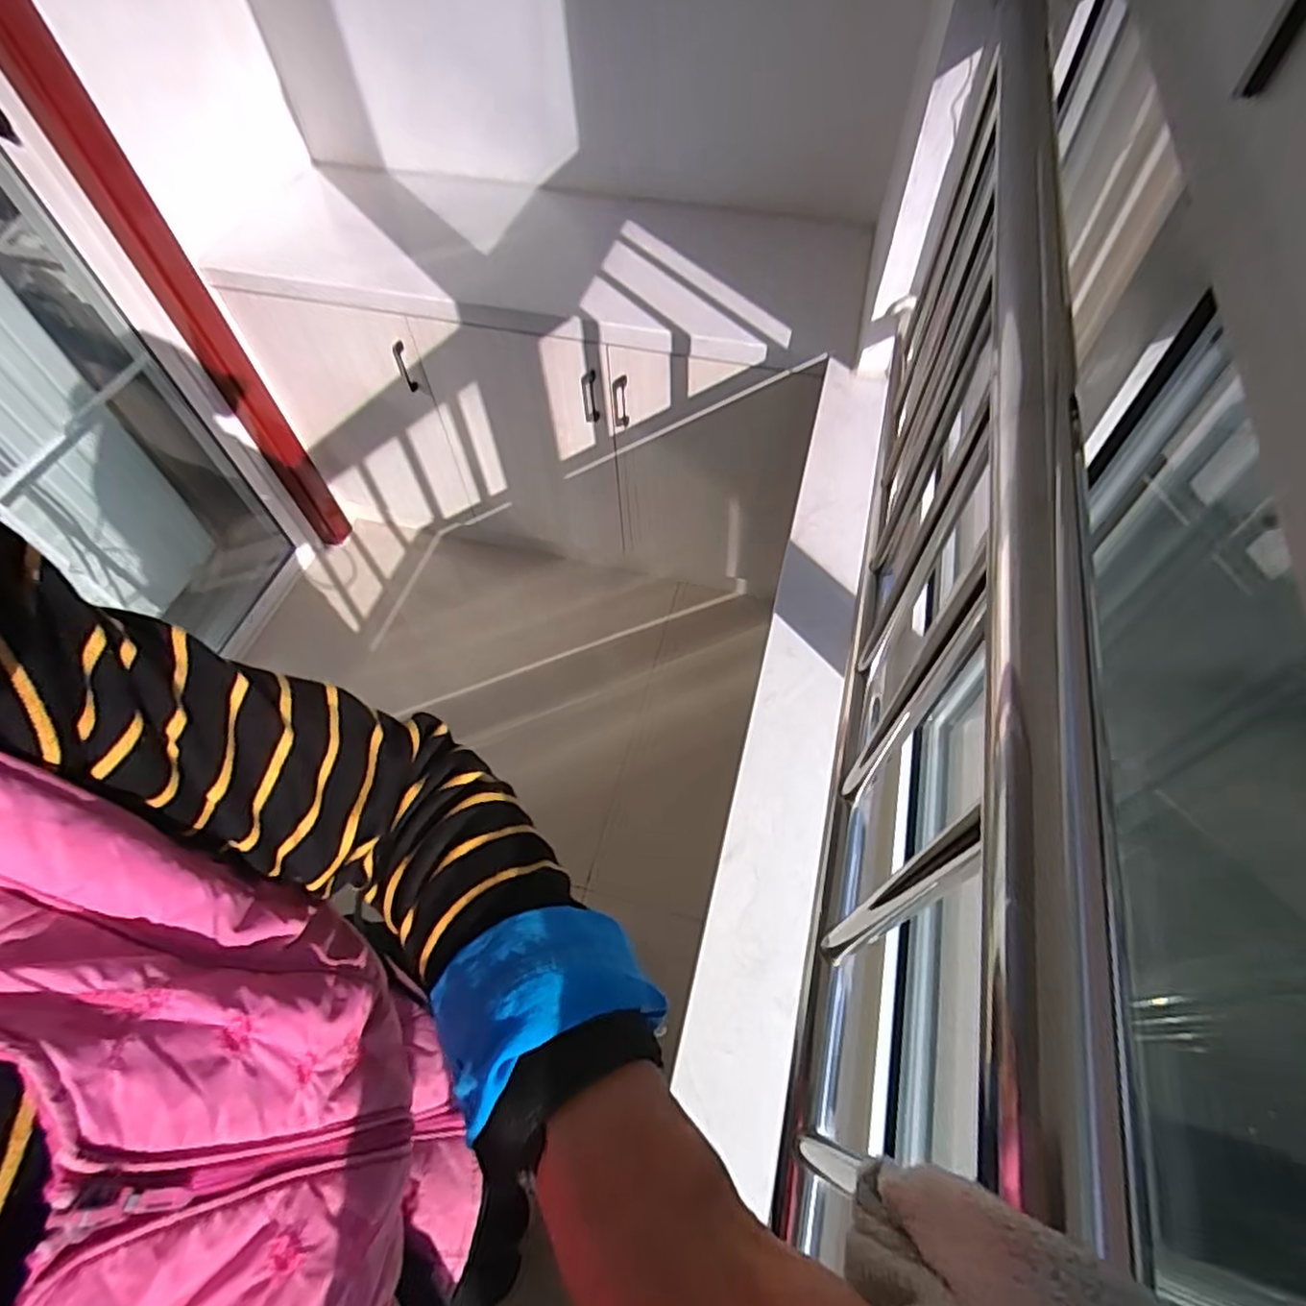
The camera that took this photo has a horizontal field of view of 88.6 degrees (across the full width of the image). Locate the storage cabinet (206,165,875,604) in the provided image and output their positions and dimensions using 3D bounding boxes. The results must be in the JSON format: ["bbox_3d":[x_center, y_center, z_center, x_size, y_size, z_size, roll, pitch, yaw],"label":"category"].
[{"bbox_3d":[-0.205,-0.603,1.571,1.208,0.688,0.466,13,58,10],"label":"storage cabinet"}]

